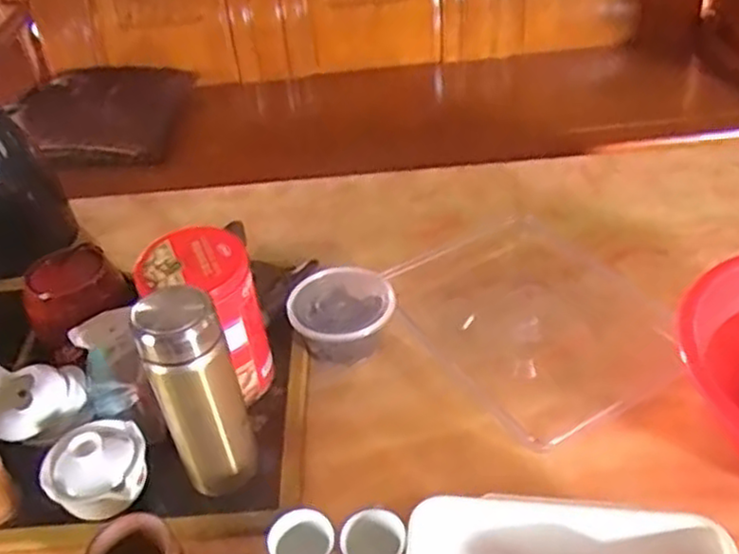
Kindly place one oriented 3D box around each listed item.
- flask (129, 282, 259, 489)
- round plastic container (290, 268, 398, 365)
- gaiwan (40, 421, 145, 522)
[{"bbox_3d":[-0.143,0.103,0.619,0.066,0.203,0.065,-19,42,-15],"label":"flask"},{"bbox_3d":[-0.029,0.043,0.787,0.107,0.066,0.094,-11,40,-5],"label":"round plastic container"},{"bbox_3d":[-0.236,0.167,0.642,0.076,0.077,0.077,-4,40,3],"label":"gaiwan"}]

